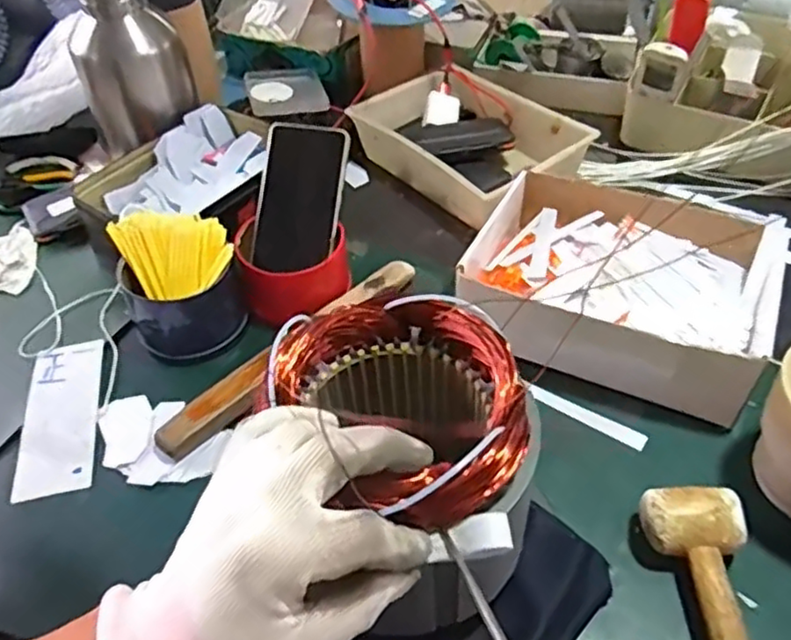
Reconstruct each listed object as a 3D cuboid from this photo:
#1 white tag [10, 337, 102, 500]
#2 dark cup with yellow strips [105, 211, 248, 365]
[{"bbox_3d":[-0.277,0.078,0.549,0.056,0.005,0.148,-12,48,-6],"label":"white tag"},{"bbox_3d":[-0.189,-0.032,0.585,0.098,0.088,0.108,-28,51,-20],"label":"dark cup with yellow strips"}]

